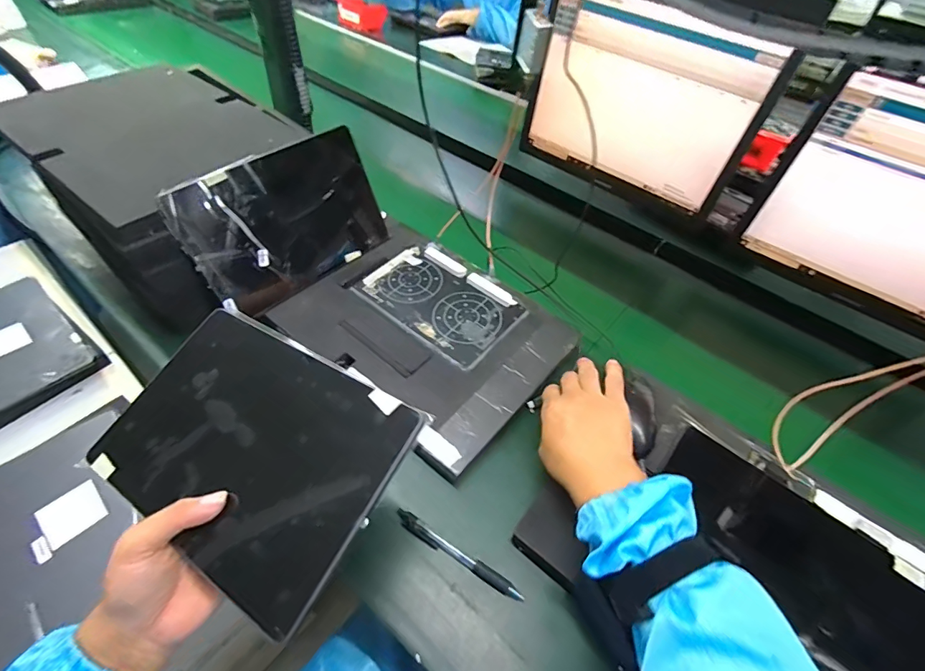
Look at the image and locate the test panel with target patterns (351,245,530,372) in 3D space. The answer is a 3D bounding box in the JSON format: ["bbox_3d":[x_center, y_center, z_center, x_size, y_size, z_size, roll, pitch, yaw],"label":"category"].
[{"bbox_3d":[-0.030,-0.051,0.598,0.207,0.014,0.139,36,55,22],"label":"test panel with target patterns"}]

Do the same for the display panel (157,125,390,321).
[{"bbox_3d":[-0.225,-0.150,0.573,0.252,0.169,0.013,-39,37,-29],"label":"display panel"}]

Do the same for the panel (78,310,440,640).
[{"bbox_3d":[-0.172,0.080,0.343,0.246,0.006,0.164,21,66,24],"label":"panel"}]

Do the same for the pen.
[{"bbox_3d":[-0.005,0.211,0.419,0.139,0.007,0.014,27,53,16],"label":"pen"}]

